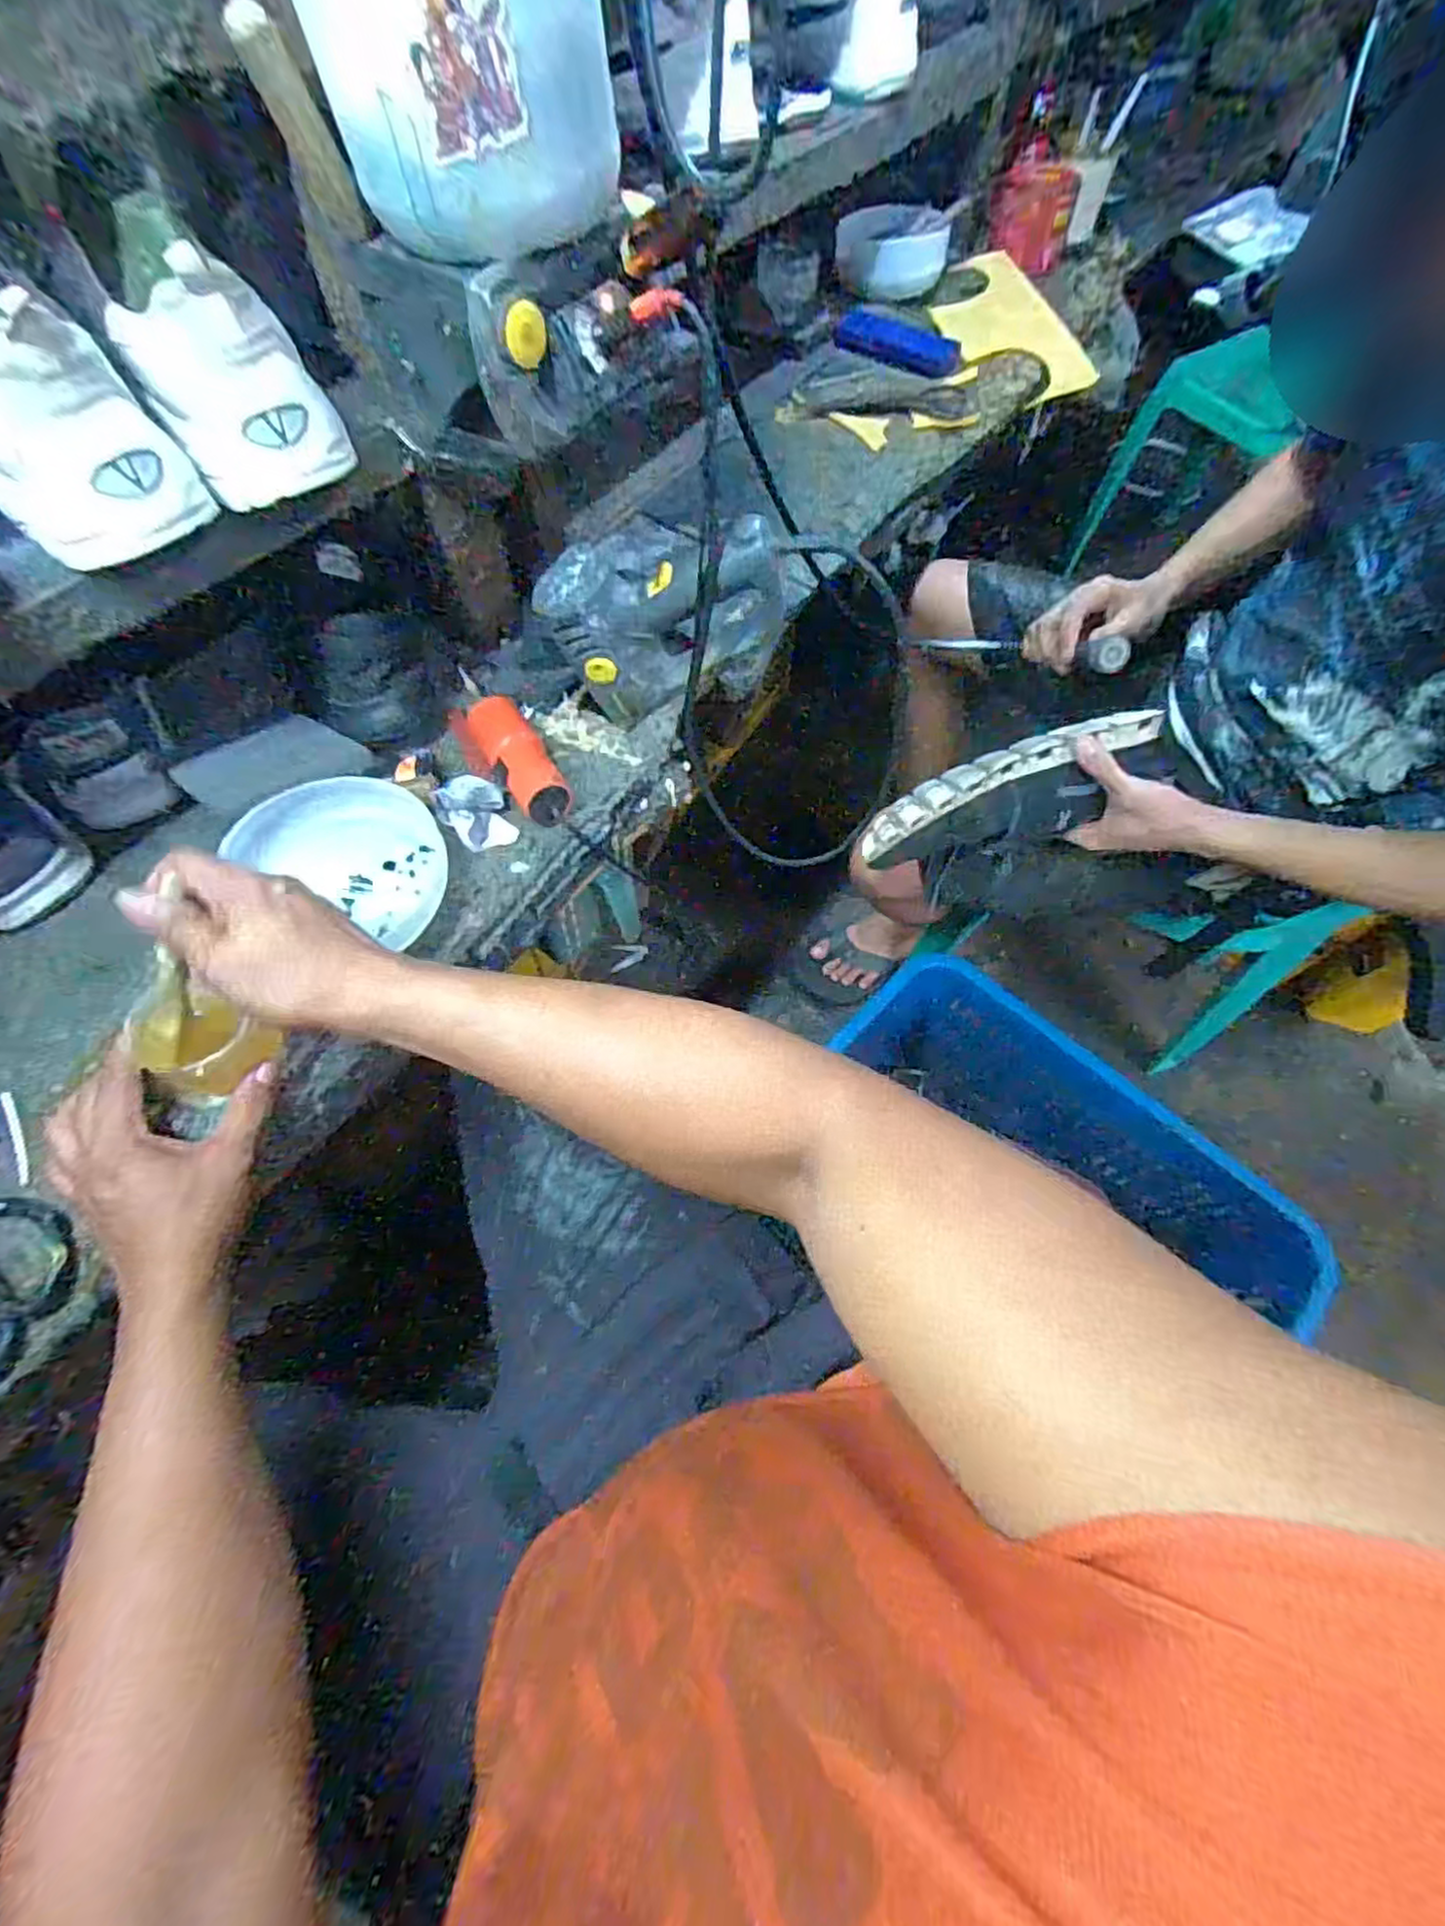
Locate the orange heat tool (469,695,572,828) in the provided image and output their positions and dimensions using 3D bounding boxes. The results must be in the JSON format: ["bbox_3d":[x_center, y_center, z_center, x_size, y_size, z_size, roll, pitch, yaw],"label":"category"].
[{"bbox_3d":[-0.165,-0.161,0.569,0.047,0.034,0.128,-29,67,-16],"label":"orange heat tool"}]

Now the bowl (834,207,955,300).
[{"bbox_3d":[0.226,-0.946,0.935,0.137,0.066,0.138,1,62,-2],"label":"bowl"}]

